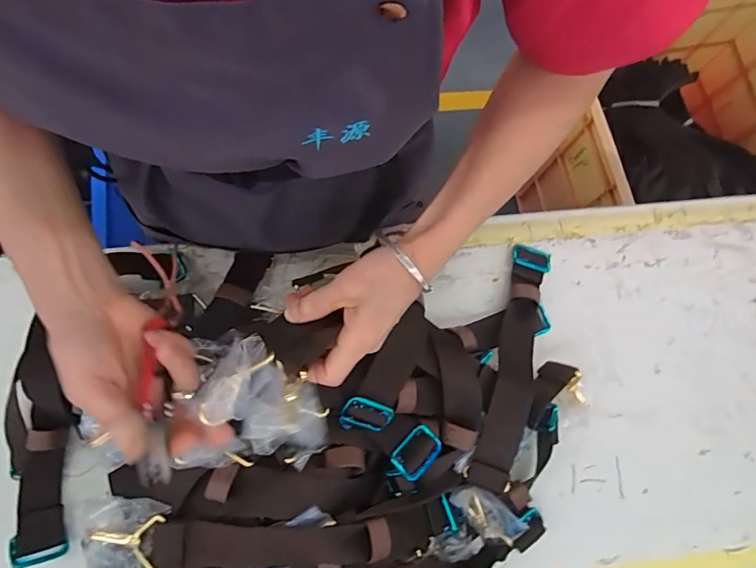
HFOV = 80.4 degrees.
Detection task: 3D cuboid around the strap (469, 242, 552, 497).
[{"bbox_3d":[0.137,0.066,0.450,0.043,0.046,0.262,19,62,2],"label":"strap"}]

